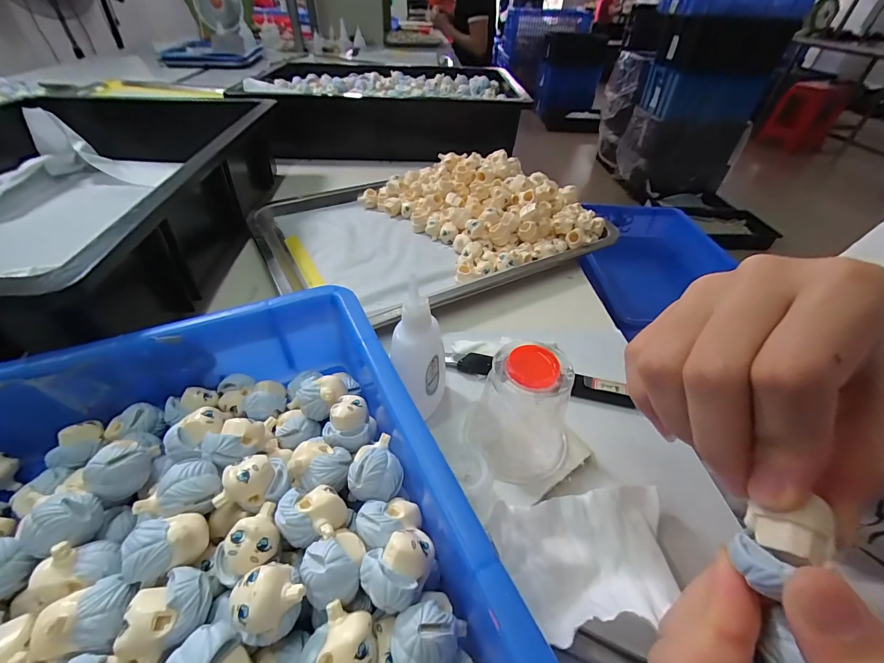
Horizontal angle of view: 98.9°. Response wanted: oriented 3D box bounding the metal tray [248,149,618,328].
[{"bbox_3d":[-0.015,-0.121,0.410,0.331,0.049,0.255,-27,52,-16],"label":"metal tray"}]

